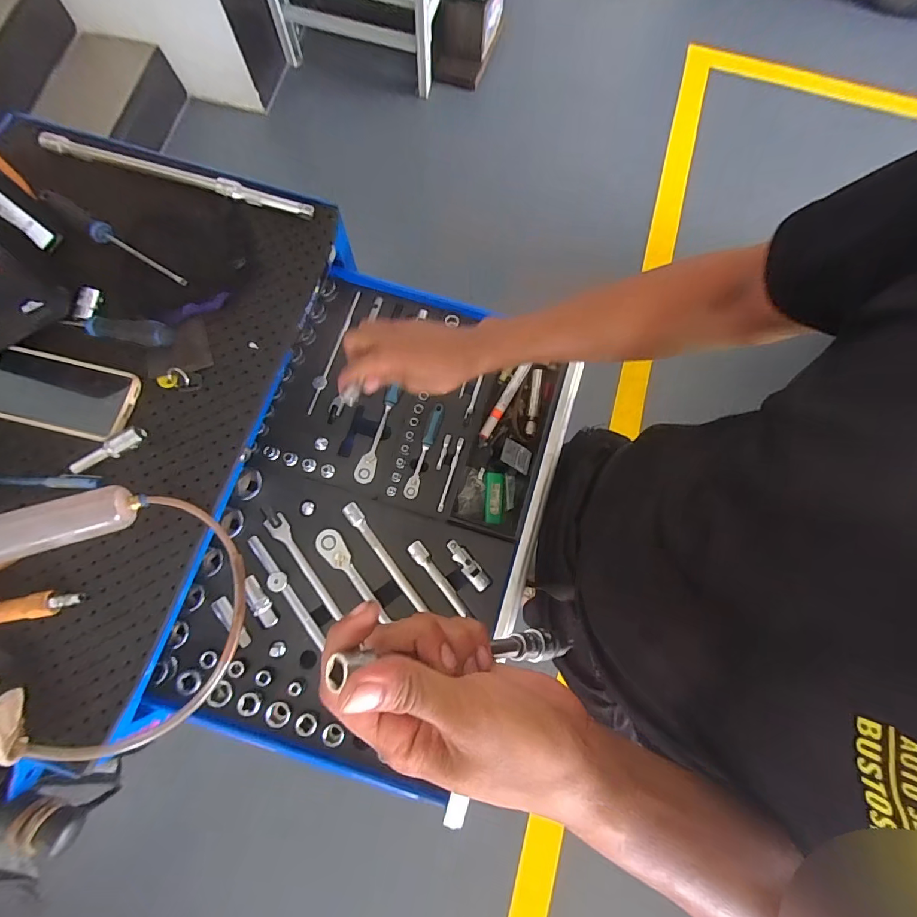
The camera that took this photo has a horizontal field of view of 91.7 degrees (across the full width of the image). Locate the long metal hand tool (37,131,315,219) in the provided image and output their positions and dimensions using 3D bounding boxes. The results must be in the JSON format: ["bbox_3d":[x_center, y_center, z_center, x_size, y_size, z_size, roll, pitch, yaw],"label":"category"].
[{"bbox_3d":[-0.362,-0.363,0.566,0.371,0.012,0.021,16,77,2],"label":"long metal hand tool"}]

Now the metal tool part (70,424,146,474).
[{"bbox_3d":[-0.386,-0.008,0.488,0.082,0.017,0.025,-31,80,-8],"label":"metal tool part"}]

